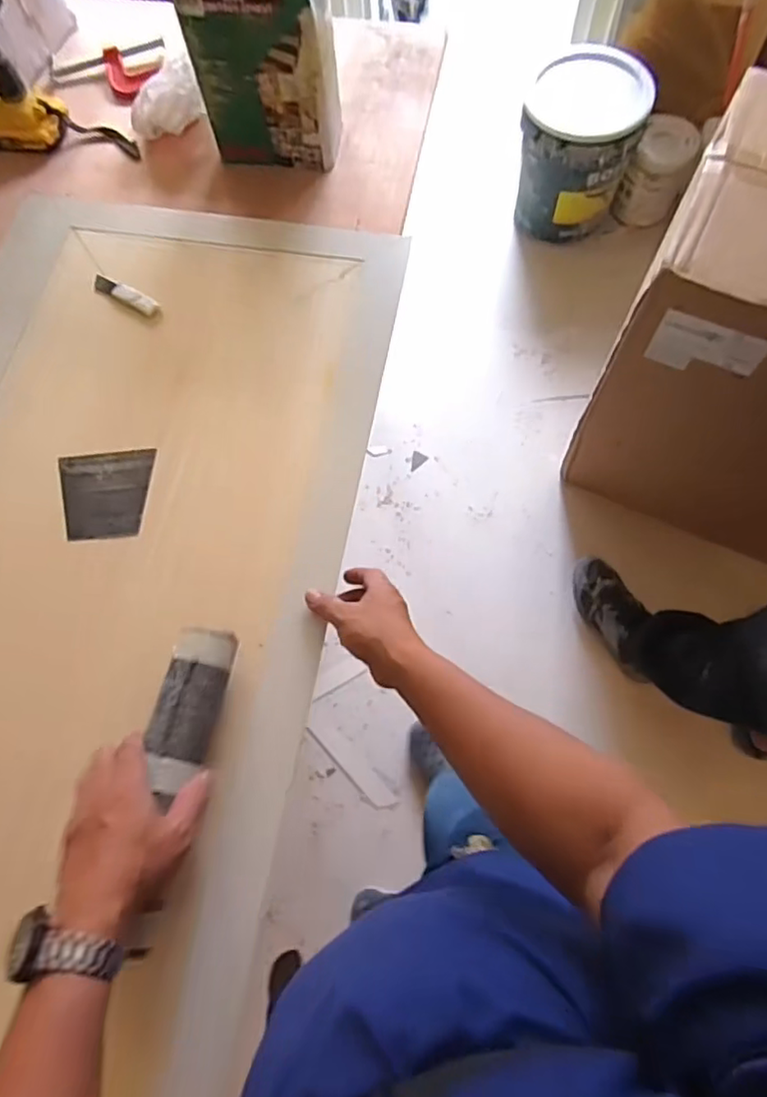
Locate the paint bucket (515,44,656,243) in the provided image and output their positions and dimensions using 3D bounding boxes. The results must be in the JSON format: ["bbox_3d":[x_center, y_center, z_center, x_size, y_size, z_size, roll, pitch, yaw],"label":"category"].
[{"bbox_3d":[0.503,-1.041,1.579,0.285,0.312,0.298,22,73,10],"label":"paint bucket"}]

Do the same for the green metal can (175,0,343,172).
[{"bbox_3d":[-0.142,-0.592,0.723,0.157,0.231,0.108,6,71,5],"label":"green metal can"}]

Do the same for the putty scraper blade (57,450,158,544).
[{"bbox_3d":[-0.293,-0.059,0.644,0.092,0.010,0.099,-3,71,-3],"label":"putty scraper blade"}]

